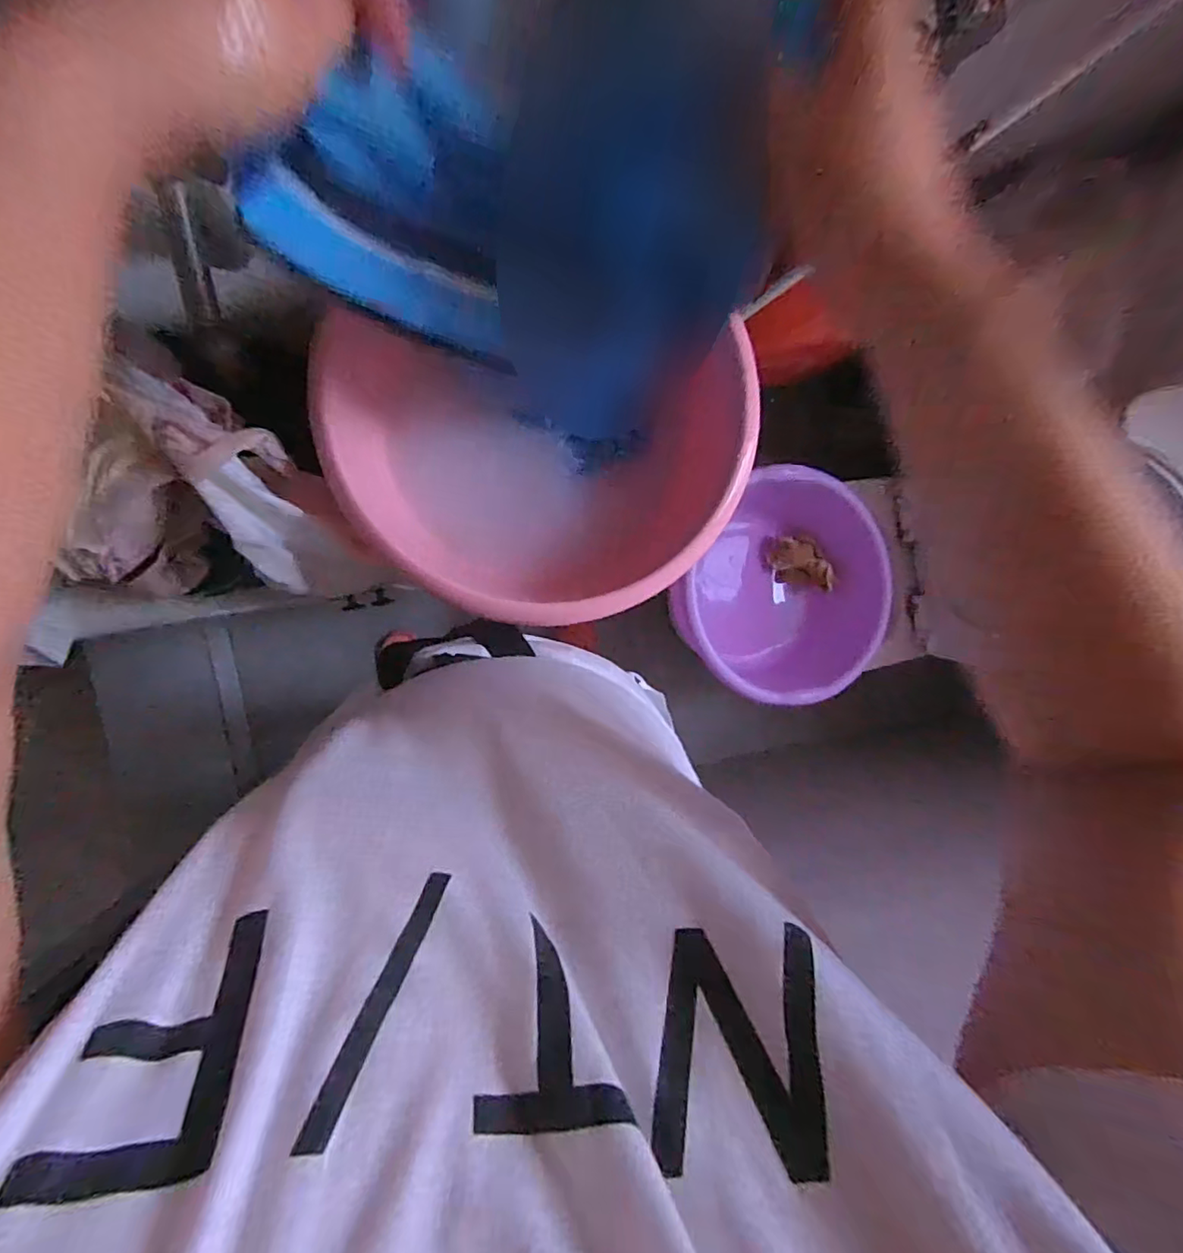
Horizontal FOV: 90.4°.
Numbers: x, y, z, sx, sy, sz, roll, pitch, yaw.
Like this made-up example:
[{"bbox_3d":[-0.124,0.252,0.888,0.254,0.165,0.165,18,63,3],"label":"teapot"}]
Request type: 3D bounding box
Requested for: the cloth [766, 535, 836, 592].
[{"bbox_3d":[0.377,-0.116,1.038,0.099,0.023,0.091,4,95,31],"label":"cloth"}]

